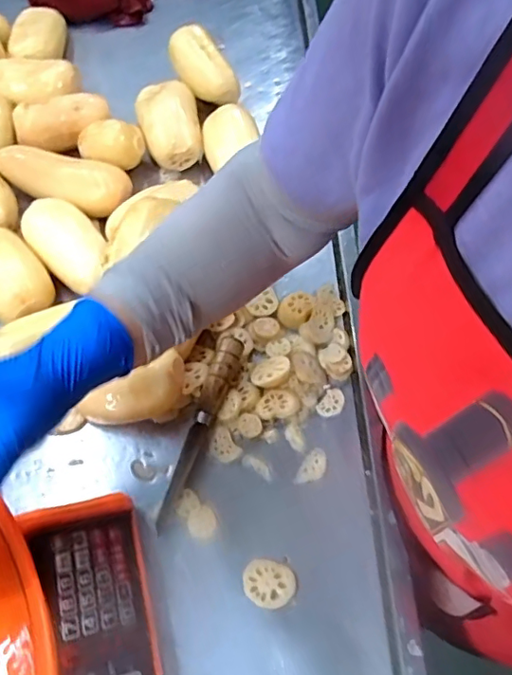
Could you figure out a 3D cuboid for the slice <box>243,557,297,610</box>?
[{"bbox_3d":[0.012,0.224,0.488,0.046,0.006,0.040,9,64,6],"label":"slice"}]

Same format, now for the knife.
[{"bbox_3d":[-0.057,0.089,0.534,0.025,0.033,0.196,17,65,9],"label":"knife"}]

